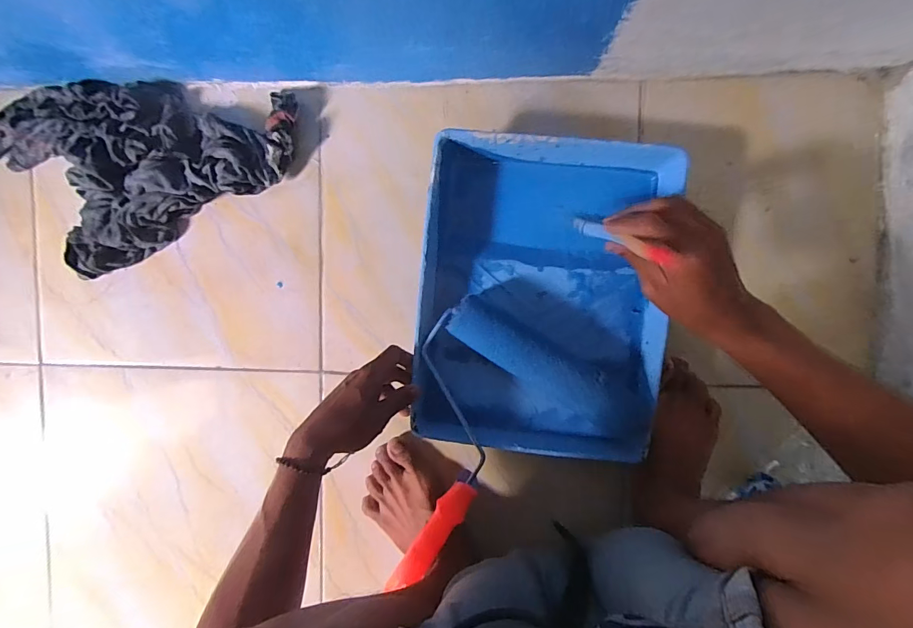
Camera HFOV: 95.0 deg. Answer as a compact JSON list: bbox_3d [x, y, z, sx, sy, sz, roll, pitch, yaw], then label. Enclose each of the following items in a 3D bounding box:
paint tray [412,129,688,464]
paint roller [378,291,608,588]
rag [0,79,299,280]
[{"bbox_3d":[0.097,-0.016,0.488,0.268,0.071,0.349,5,97,0],"label":"paint tray"},{"bbox_3d":[0.034,0.160,0.493,0.219,0.093,0.325,20,94,1],"label":"paint roller"},{"bbox_3d":[-0.402,-0.219,0.527,0.386,0.041,0.250,-29,96,4],"label":"rag"}]

